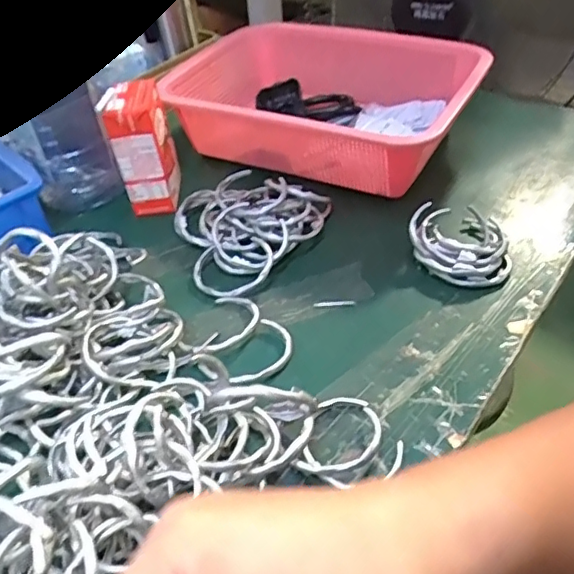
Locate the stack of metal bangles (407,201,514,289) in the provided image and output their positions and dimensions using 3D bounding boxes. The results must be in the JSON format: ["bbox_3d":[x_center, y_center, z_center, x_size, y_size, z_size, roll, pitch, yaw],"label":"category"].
[{"bbox_3d":[0.142,-0.038,0.471,0.083,0.029,0.078,10,45,12],"label":"stack of metal bangles"}]

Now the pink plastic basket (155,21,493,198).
[{"bbox_3d":[0.038,-0.200,0.602,0.294,0.083,0.198,16,46,21],"label":"pink plastic basket"}]

